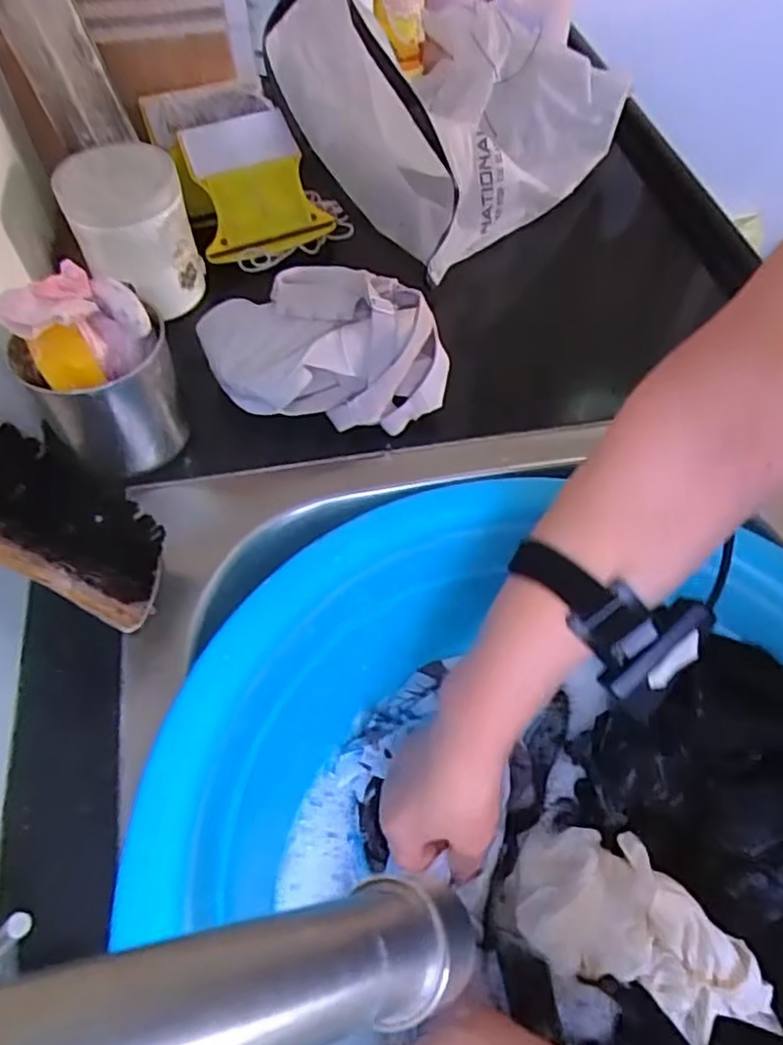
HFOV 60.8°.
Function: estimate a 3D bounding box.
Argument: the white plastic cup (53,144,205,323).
[{"bbox_3d":[-0.193,-0.219,0.505,0.080,0.093,0.071,-15,57,-10],"label":"white plastic cup"}]

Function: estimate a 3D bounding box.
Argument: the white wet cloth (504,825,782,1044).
[{"bbox_3d":[0.143,0.244,0.398,0.141,0.073,0.079,29,60,18],"label":"white wet cloth"}]

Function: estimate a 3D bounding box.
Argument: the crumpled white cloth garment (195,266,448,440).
[{"bbox_3d":[-0.048,-0.121,0.469,0.164,0.074,0.095,-1,56,-1],"label":"crumpled white cloth garment"}]

